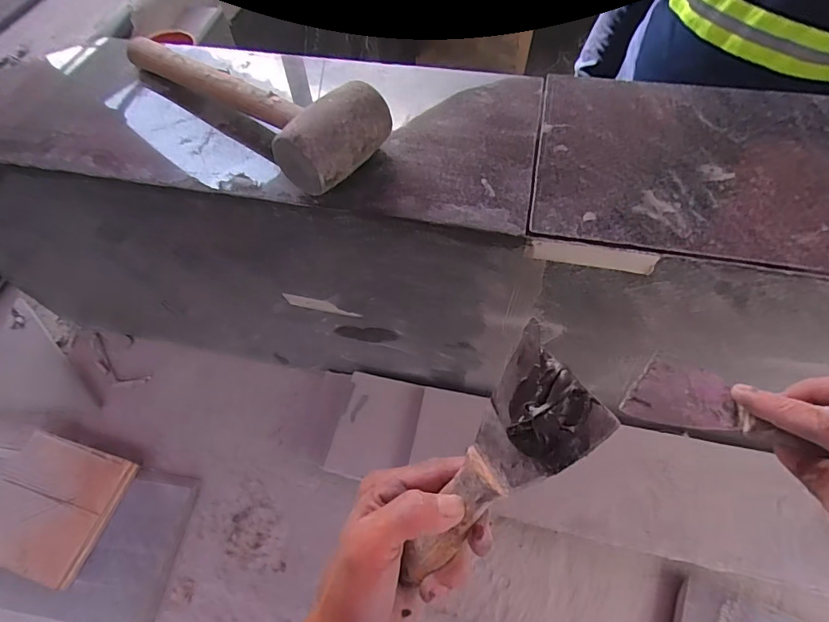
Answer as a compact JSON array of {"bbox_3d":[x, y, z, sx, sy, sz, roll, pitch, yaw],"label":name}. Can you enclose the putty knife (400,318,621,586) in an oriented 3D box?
[{"bbox_3d":[0.047,0.096,0.273,0.162,0.023,0.069,-58,42,17],"label":"putty knife"}]

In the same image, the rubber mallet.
[{"bbox_3d":[-0.168,-0.222,0.445,0.340,0.064,0.104,38,68,22],"label":"rubber mallet"}]

